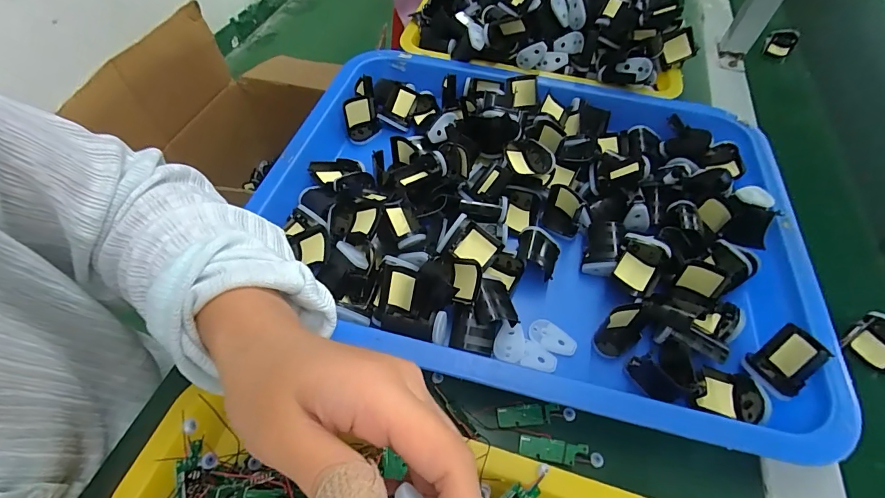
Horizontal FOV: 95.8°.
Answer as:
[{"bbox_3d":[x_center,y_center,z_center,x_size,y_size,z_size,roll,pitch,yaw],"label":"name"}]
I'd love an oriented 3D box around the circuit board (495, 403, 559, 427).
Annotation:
[{"bbox_3d":[0.058,0.113,0.272,0.042,0.006,0.013,-1,56,-3],"label":"circuit board"}]

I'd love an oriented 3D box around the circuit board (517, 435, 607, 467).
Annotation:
[{"bbox_3d":[0.077,0.131,0.259,0.053,0.005,0.013,8,56,3],"label":"circuit board"}]

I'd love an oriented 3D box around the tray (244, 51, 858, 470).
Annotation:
[{"bbox_3d":[0.073,-0.041,0.352,0.439,0.042,0.335,14,56,7],"label":"tray"}]

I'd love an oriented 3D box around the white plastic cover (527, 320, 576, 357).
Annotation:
[{"bbox_3d":[0.082,0.065,0.298,0.034,0.004,0.020,23,58,13],"label":"white plastic cover"}]

